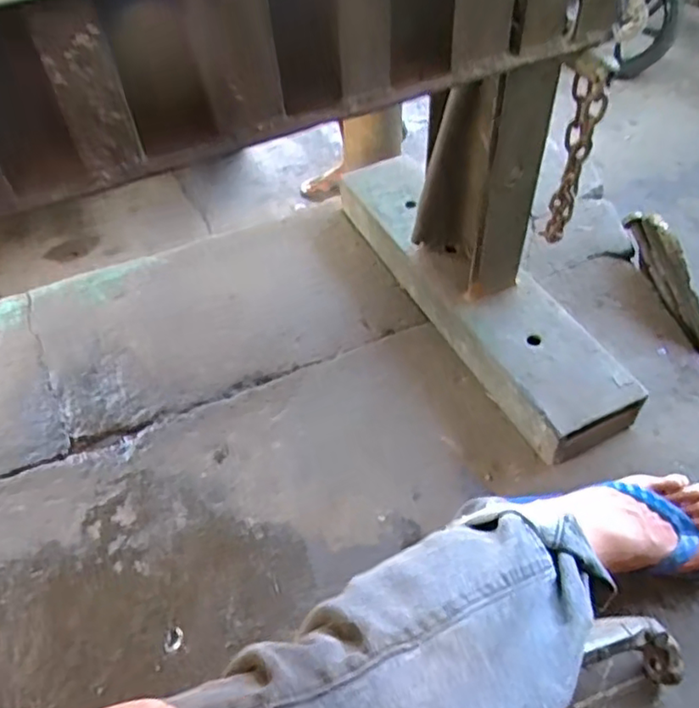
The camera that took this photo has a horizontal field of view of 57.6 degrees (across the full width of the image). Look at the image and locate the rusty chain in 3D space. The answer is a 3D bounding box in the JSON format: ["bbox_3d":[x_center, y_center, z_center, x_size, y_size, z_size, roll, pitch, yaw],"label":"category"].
[{"bbox_3d":[0.215,-0.182,0.613,0.028,0.192,0.036,17,53,17],"label":"rusty chain"}]

